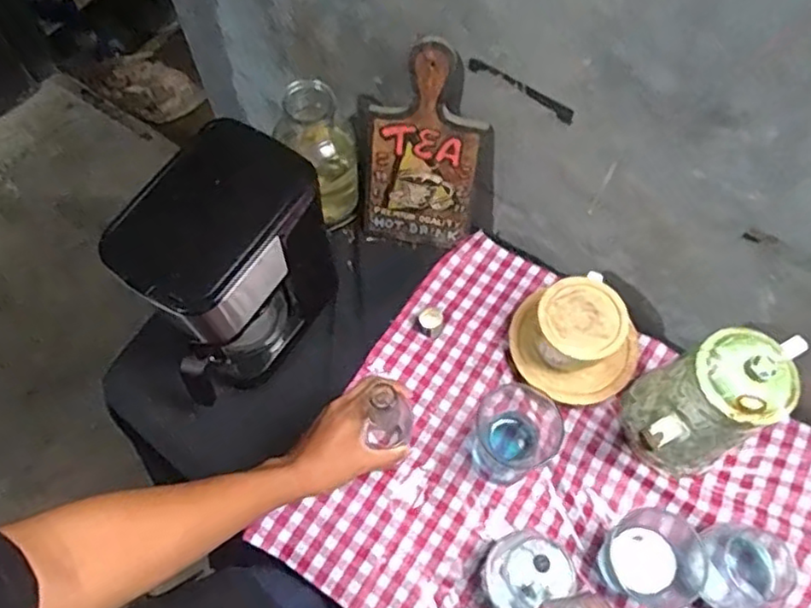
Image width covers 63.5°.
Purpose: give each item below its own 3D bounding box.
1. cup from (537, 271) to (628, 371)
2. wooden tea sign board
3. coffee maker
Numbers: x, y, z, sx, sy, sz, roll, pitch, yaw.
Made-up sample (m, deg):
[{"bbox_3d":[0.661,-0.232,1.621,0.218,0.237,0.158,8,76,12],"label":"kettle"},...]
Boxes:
[{"bbox_3d":[0.200,0.026,0.779,0.100,0.086,0.109,4,65,1],"label":"cup"},{"bbox_3d":[0.022,-0.181,0.795,0.138,0.275,0.015,11,49,3],"label":"wooden tea sign board"},{"bbox_3d":[-0.191,-0.037,0.726,0.133,0.254,0.196,31,69,13],"label":"coffee maker"}]

